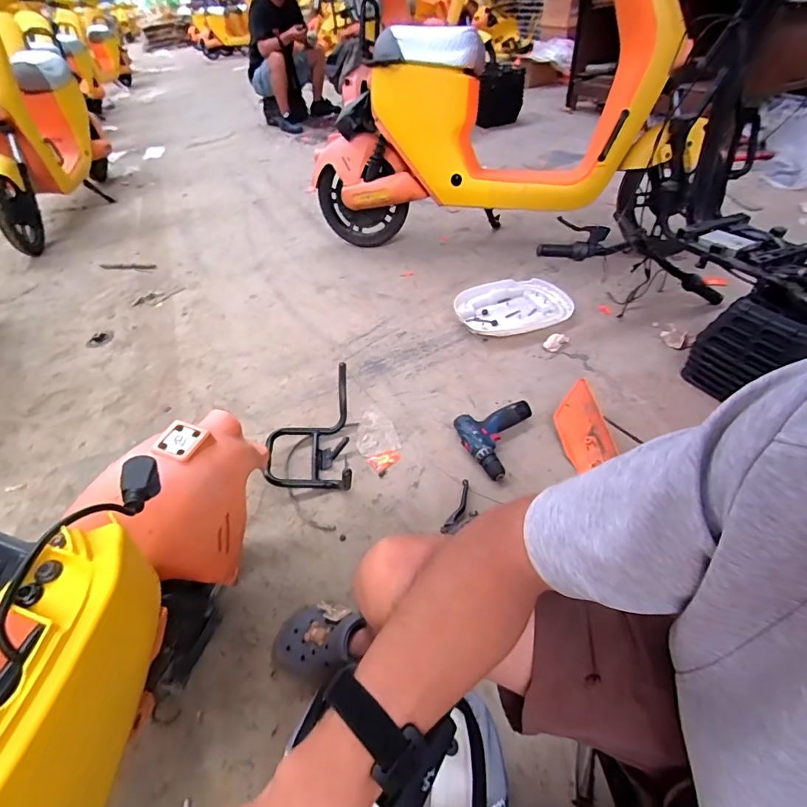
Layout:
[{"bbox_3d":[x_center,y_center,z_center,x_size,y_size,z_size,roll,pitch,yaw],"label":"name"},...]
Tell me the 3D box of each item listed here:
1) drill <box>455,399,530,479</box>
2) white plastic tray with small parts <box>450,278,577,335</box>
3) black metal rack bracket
[{"bbox_3d":[0.203,0.069,1.065,0.149,0.052,0.219,18,48,23],"label":"drill"},{"bbox_3d":[0.363,-0.315,1.428,0.363,0.048,0.273,-16,45,-11],"label":"white plastic tray with small parts"},{"bbox_3d":[-0.230,0.060,1.034,0.207,0.163,0.267,-5,44,1],"label":"black metal rack bracket"}]

